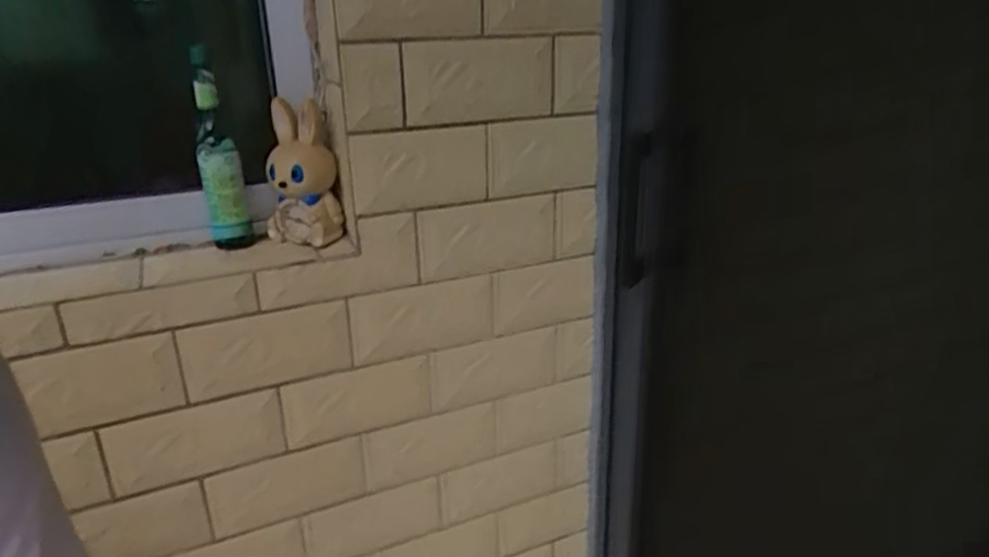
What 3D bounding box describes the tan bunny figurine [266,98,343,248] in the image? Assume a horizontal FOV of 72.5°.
[{"bbox_3d":[-0.244,-0.127,0.841,0.084,0.163,0.065,15,27,36],"label":"tan bunny figurine"}]

